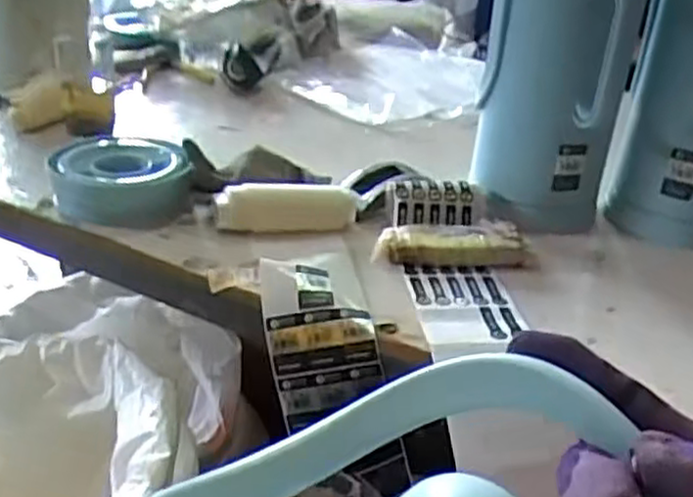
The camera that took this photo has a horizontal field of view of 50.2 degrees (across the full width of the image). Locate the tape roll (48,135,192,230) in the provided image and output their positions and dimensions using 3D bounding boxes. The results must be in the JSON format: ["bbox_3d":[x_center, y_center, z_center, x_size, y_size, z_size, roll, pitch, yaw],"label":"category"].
[{"bbox_3d":[-0.263,-0.084,0.861,0.152,0.050,0.166,4,28,-2],"label":"tape roll"}]

